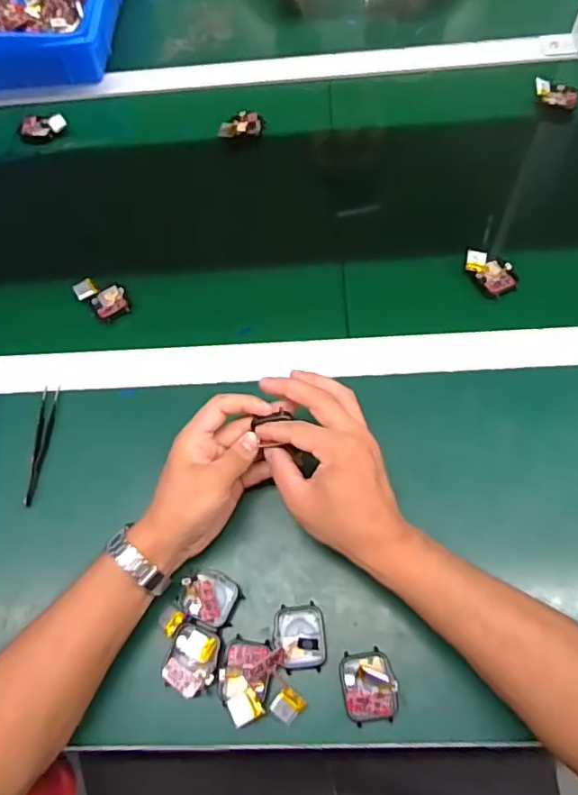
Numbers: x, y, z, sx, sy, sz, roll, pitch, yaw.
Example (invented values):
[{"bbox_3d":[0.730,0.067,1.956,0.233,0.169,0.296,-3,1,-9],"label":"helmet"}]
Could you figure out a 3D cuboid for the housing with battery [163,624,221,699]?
[{"bbox_3d":[-0.074,0.201,0.426,0.040,0.012,0.047,13,67,9],"label":"housing with battery"}]

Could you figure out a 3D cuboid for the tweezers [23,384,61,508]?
[{"bbox_3d":[-0.230,0.043,0.518,0.015,0.006,0.114,-2,65,3],"label":"tweezers"}]

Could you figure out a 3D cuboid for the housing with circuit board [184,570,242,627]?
[{"bbox_3d":[-0.065,0.159,0.447,0.043,0.009,0.039,23,69,14],"label":"housing with circuit board"}]

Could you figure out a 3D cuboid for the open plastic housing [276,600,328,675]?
[{"bbox_3d":[0.009,0.186,0.431,0.038,0.009,0.047,-6,65,1],"label":"open plastic housing"}]

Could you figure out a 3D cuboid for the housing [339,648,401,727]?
[{"bbox_3d":[0.059,0.212,0.408,0.039,0.019,0.047,-11,65,-1],"label":"housing"}]

